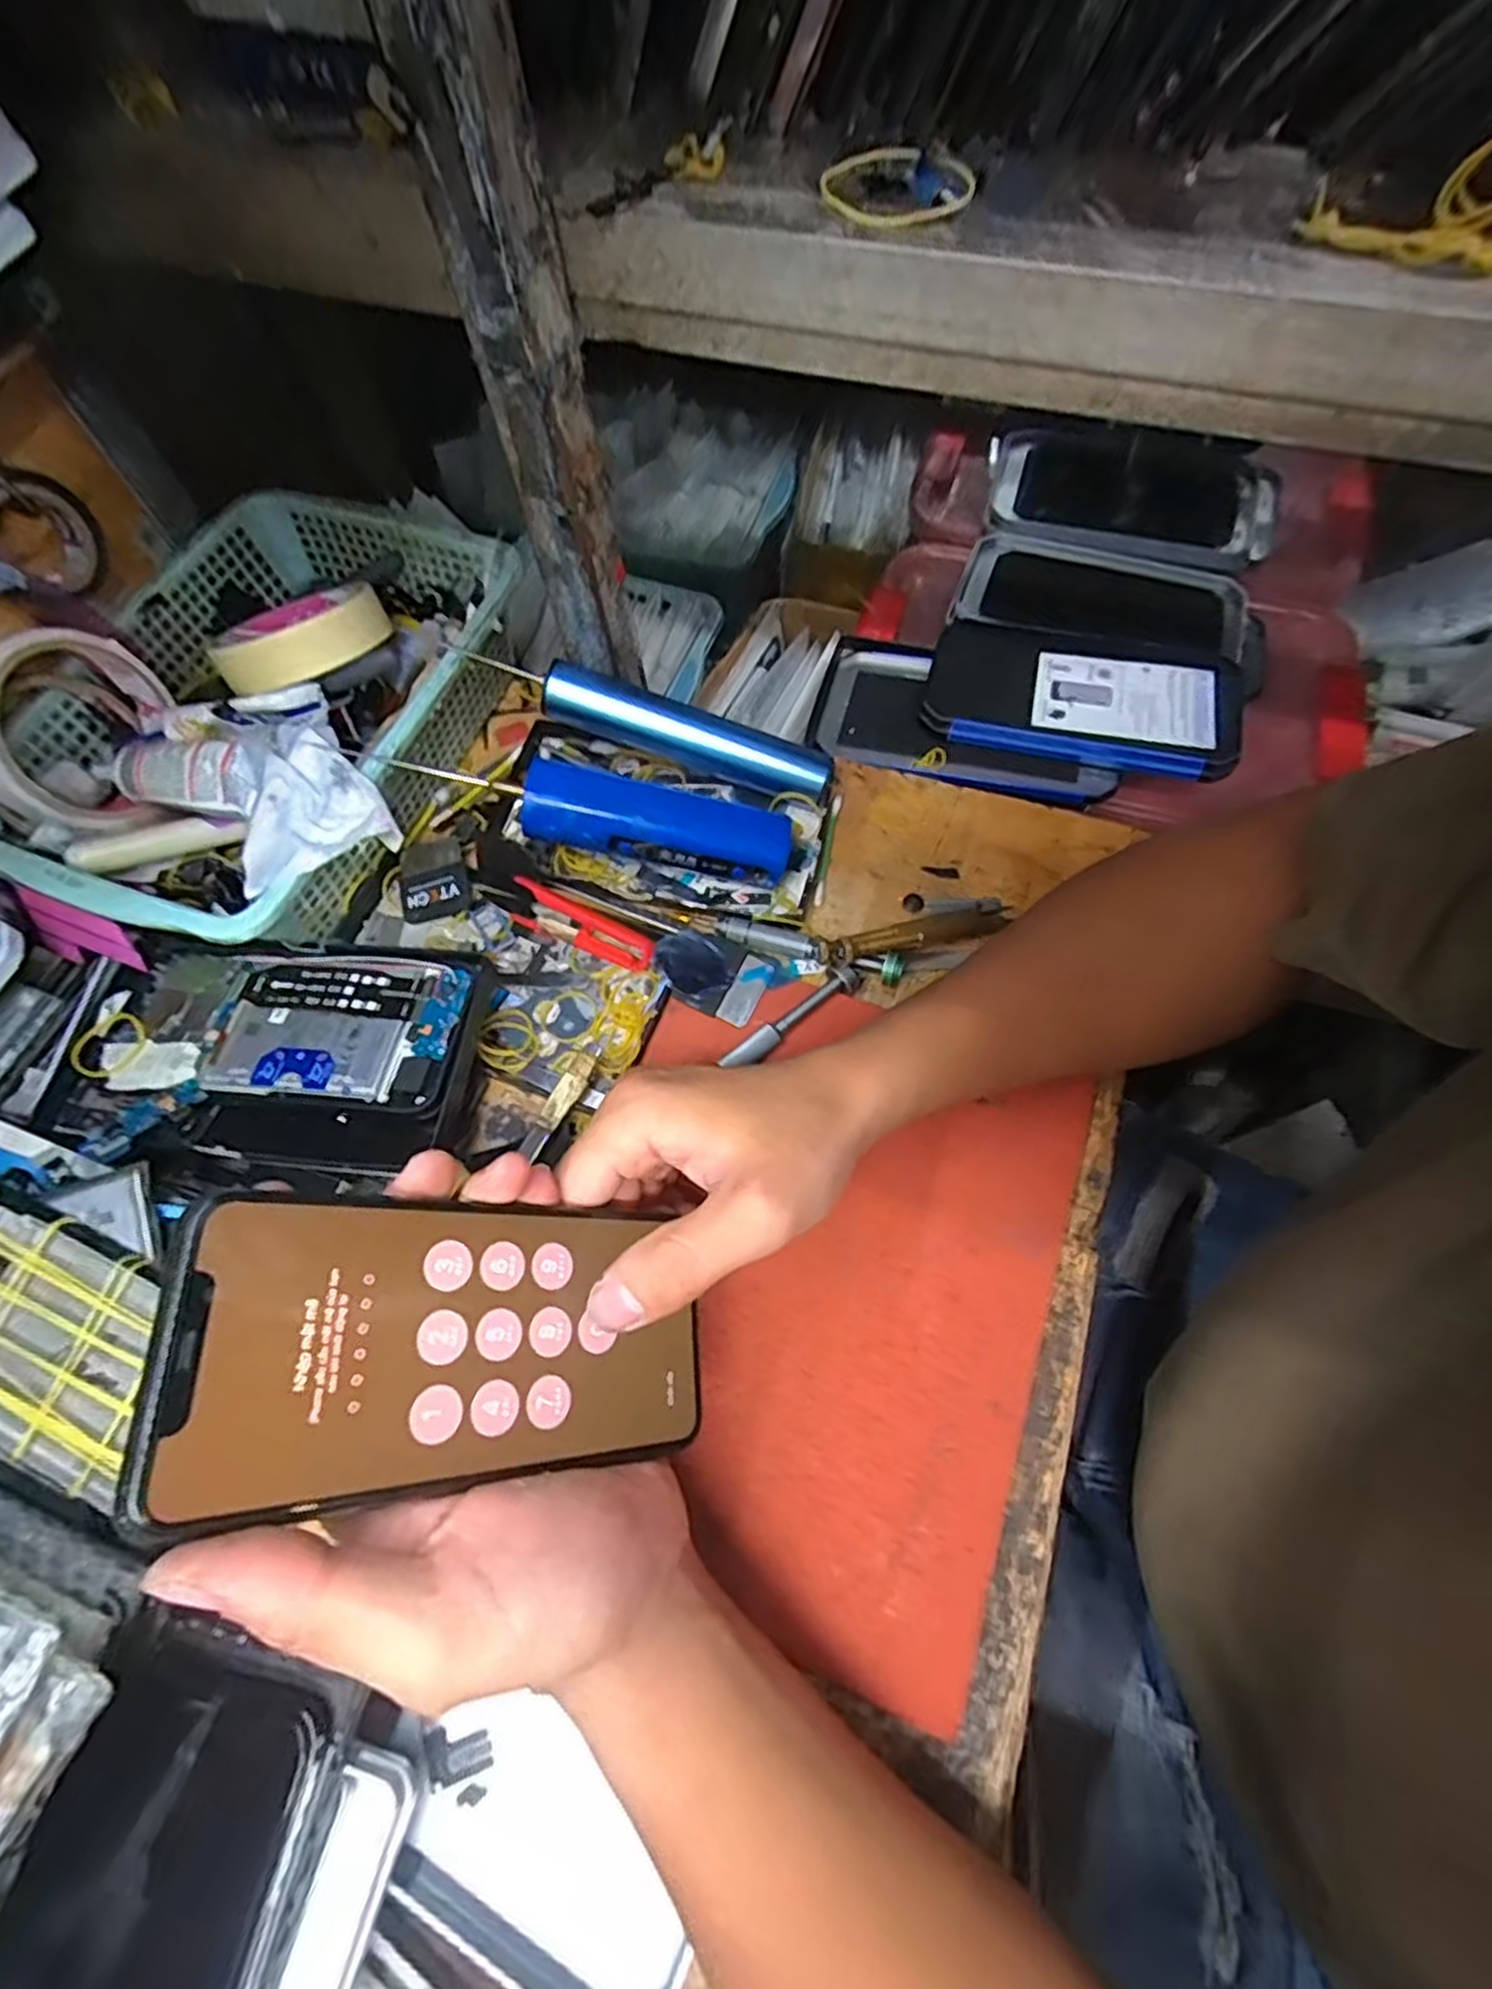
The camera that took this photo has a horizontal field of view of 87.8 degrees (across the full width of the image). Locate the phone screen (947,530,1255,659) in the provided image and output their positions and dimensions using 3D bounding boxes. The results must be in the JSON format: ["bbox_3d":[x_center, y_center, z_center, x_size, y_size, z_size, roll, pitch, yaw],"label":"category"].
[{"bbox_3d":[0.234,-0.262,0.512,0.180,0.014,0.098,15,60,12],"label":"phone screen"}]

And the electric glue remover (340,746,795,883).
[{"bbox_3d":[-0.077,-0.091,0.381,0.201,0.024,0.035,11,65,-9],"label":"electric glue remover"}]

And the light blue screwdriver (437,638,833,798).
[{"bbox_3d":[-0.051,-0.147,0.413,0.196,0.022,0.025,17,66,-7],"label":"light blue screwdriver"}]

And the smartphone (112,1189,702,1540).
[{"bbox_3d":[-0.078,0.098,0.225,0.152,0.004,0.074,16,58,-38],"label":"smartphone"}]

